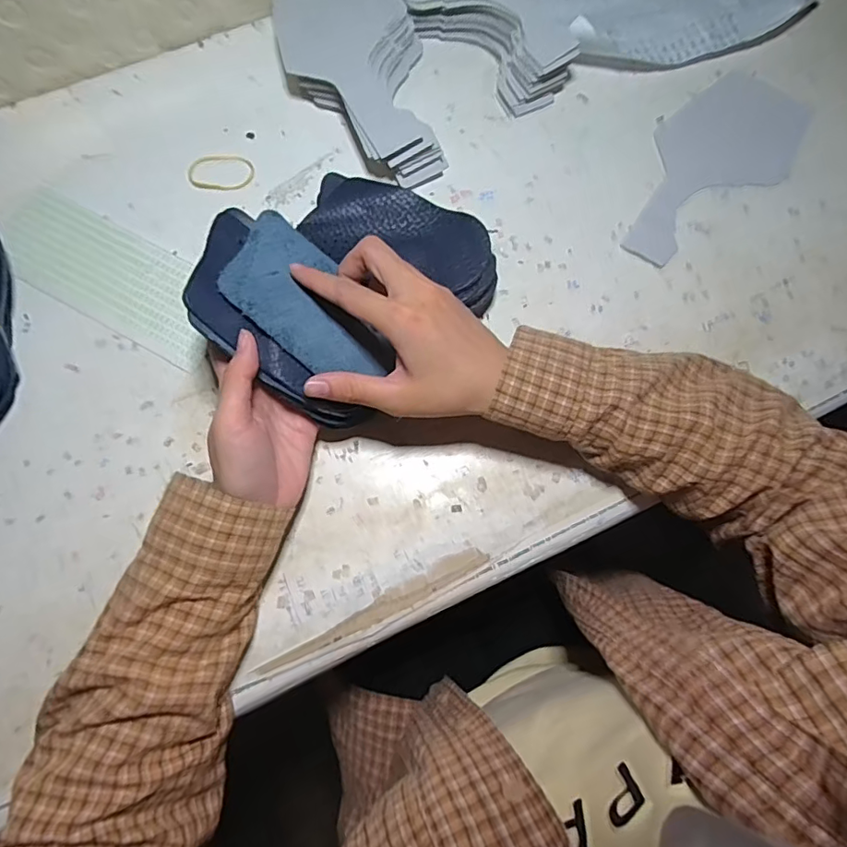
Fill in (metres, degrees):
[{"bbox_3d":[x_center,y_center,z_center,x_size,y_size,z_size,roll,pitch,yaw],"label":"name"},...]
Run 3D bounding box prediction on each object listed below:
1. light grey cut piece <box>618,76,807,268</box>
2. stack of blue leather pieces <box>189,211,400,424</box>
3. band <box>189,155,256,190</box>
[{"bbox_3d":[0.232,-0.217,0.432,0.208,0.005,0.096,-37,79,-9],"label":"light grey cut piece"},{"bbox_3d":[-0.090,-0.064,0.327,0.142,0.030,0.080,38,58,-16],"label":"stack of blue leather pieces"},{"bbox_3d":[-0.165,-0.205,0.431,0.052,0.004,0.033,-3,76,-1],"label":"band"}]

